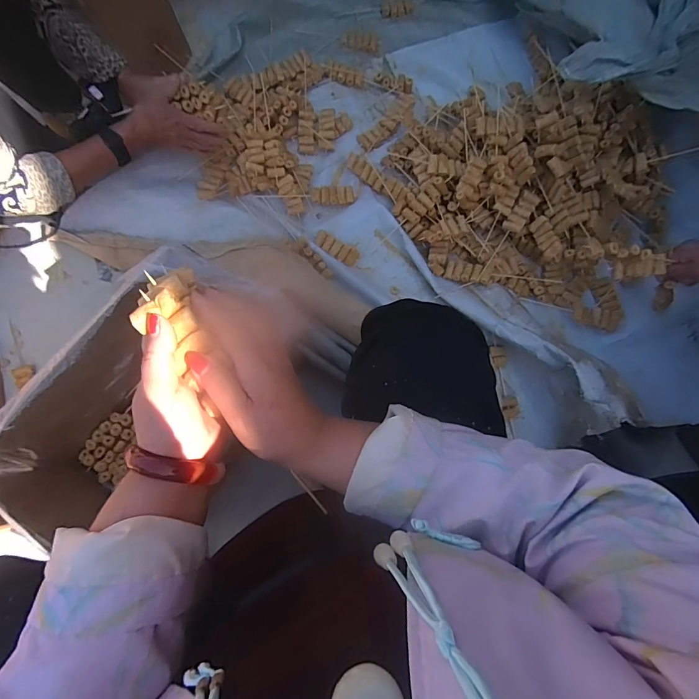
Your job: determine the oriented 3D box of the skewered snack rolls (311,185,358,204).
[{"bbox_3d":[-0.034,-0.336,0.871,0.095,0.022,0.038,-10,78,-3],"label":"skewered snack rolls"}]

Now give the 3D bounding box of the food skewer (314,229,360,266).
[{"bbox_3d":[-0.028,-0.215,0.860,0.096,0.022,0.044,28,79,5],"label":"food skewer"}]

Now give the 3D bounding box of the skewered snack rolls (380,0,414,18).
[{"bbox_3d":[0.120,-0.846,0.991,0.086,0.021,0.027,-16,79,-5],"label":"skewered snack rolls"}]

